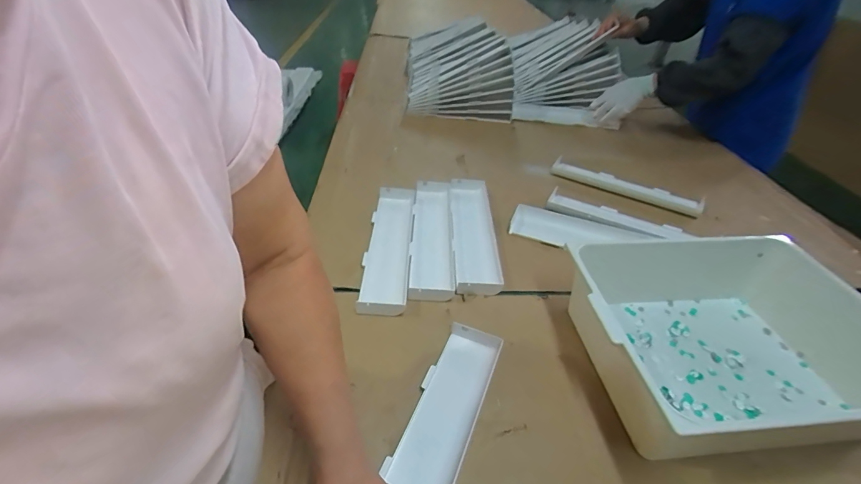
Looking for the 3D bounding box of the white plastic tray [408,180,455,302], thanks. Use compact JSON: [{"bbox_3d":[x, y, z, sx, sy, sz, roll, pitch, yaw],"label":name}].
[{"bbox_3d":[0.003,-0.025,0.758,0.072,0.021,0.343,2,39,-2],"label":"white plastic tray"}]

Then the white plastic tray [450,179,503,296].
[{"bbox_3d":[0.082,-0.029,0.766,0.077,0.030,0.337,3,39,-1],"label":"white plastic tray"}]

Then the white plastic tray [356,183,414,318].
[{"bbox_3d":[-0.075,-0.003,0.727,0.075,0.025,0.339,3,39,-1],"label":"white plastic tray"}]

